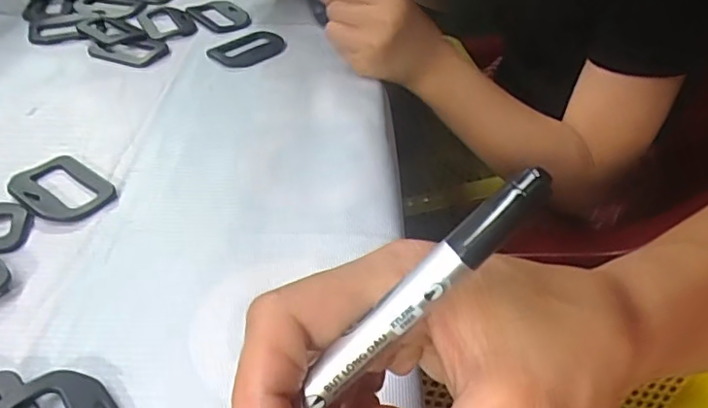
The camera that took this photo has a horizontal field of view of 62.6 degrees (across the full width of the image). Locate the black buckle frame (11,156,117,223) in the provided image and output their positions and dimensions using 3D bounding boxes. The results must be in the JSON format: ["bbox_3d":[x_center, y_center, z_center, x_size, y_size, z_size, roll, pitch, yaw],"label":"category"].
[{"bbox_3d":[-0.170,-0.009,0.336,0.061,0.007,0.043,30,48,30],"label":"black buckle frame"}]

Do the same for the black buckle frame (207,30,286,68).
[{"bbox_3d":[-0.089,-0.130,0.483,0.064,0.004,0.049,-31,49,-33],"label":"black buckle frame"}]

